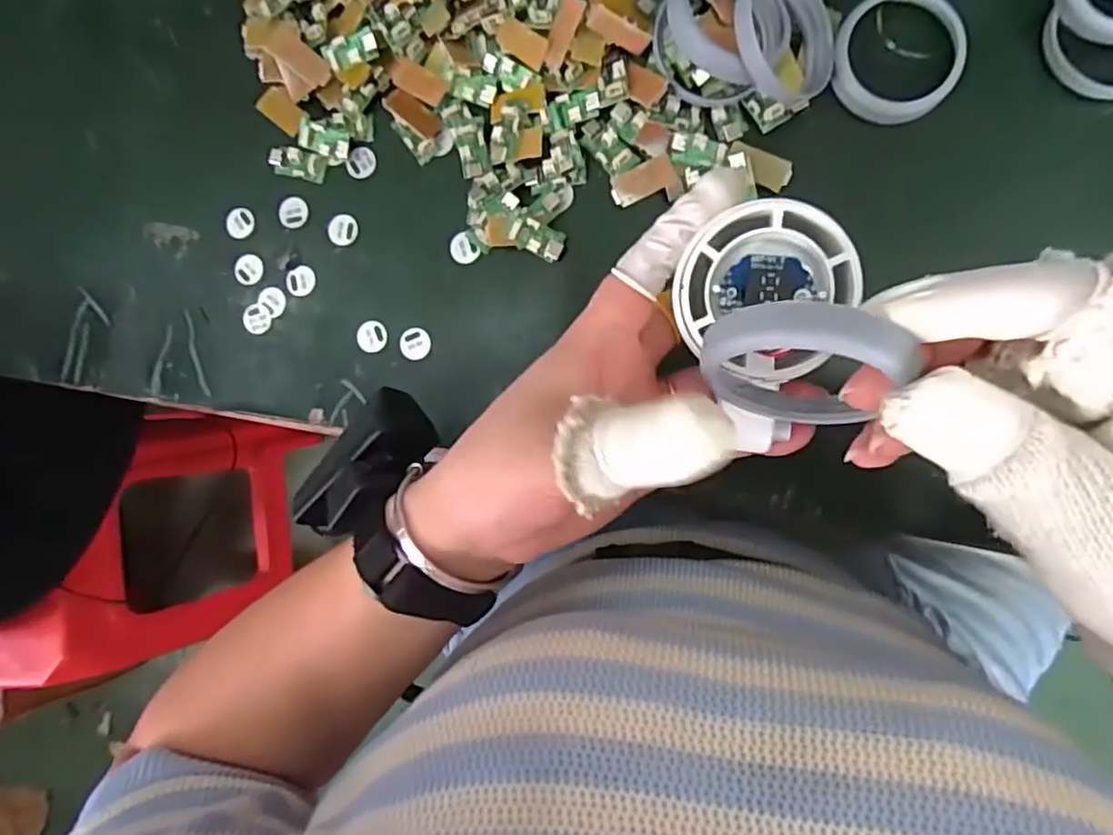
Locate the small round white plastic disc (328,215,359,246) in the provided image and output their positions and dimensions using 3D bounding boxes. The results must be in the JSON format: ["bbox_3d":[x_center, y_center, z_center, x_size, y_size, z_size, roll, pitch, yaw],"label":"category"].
[{"bbox_3d":[-0.120,-0.105,0.358,0.017,0.004,0.018,1,90,9],"label":"small round white plastic disc"}]

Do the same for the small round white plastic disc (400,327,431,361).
[{"bbox_3d":[-0.077,-0.040,0.347,0.017,0.004,0.017,0,90,9],"label":"small round white plastic disc"}]

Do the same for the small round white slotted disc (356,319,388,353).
[{"bbox_3d":[-0.102,-0.044,0.349,0.016,0.004,0.016,0,90,9],"label":"small round white slotted disc"}]

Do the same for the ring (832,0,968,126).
[{"bbox_3d":[0.161,-0.172,0.303,0.059,0.012,0.059,0,90,9],"label":"ring"}]

